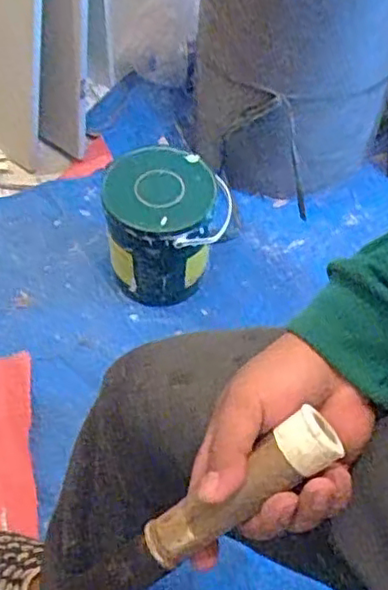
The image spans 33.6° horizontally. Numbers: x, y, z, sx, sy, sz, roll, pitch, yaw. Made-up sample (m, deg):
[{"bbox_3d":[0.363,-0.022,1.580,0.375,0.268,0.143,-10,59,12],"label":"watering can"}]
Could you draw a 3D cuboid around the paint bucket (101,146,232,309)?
[{"bbox_3d":[-0.046,-0.104,1.061,0.180,0.214,0.176,13,58,7],"label":"paint bucket"}]

